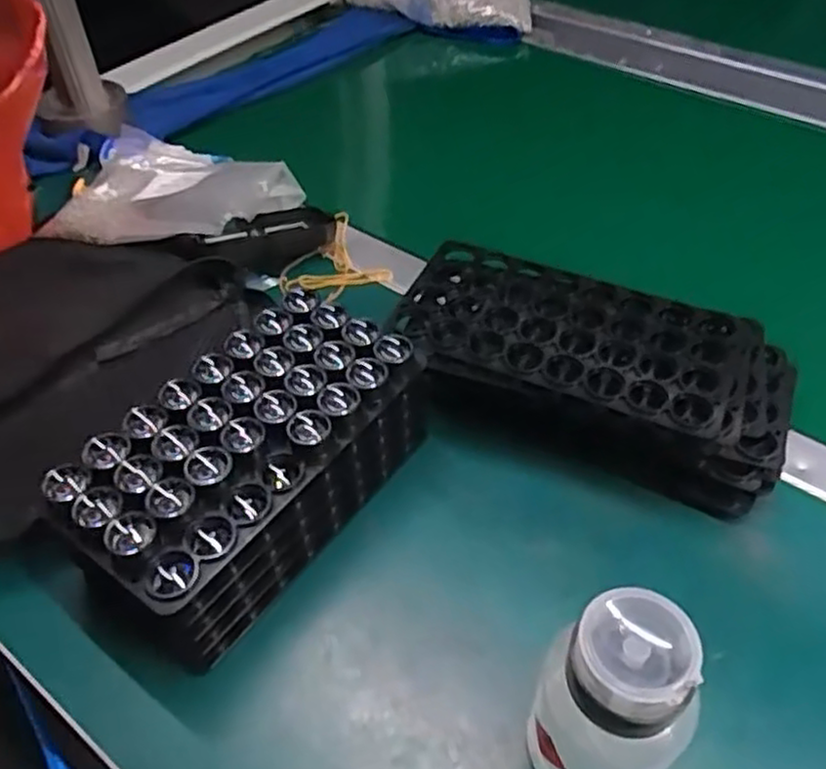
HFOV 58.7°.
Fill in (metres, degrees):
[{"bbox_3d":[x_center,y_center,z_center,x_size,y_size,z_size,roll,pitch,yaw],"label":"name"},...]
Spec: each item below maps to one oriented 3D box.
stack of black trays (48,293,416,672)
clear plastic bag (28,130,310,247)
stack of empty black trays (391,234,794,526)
[{"bbox_3d":[-0.085,0.046,0.409,0.091,0.094,0.187,27,56,25],"label":"stack of black trays"},{"bbox_3d":[-0.198,-0.163,0.618,0.187,0.032,0.141,8,49,11],"label":"clear plastic bag"},{"bbox_3d":[0.110,-0.006,0.457,0.230,0.076,0.115,11,50,14],"label":"stack of empty black trays"}]

